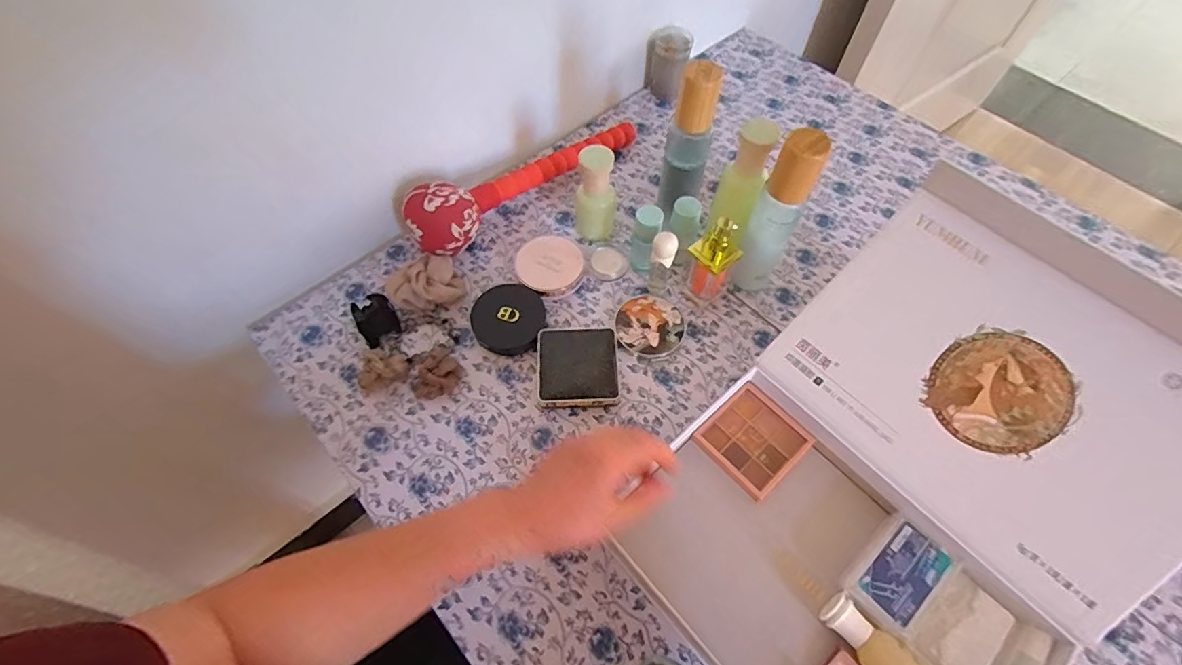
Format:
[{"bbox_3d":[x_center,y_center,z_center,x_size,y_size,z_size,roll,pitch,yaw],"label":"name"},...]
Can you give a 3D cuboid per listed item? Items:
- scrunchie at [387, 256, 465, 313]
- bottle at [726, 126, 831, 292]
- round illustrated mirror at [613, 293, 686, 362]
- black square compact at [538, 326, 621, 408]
[{"bbox_3d":[-0.164,-0.046,0.505,0.071,0.042,0.050,-28,65,-15],"label":"scrunchie"},{"bbox_3d":[0.162,-0.096,0.457,0.042,0.177,0.042,25,64,13],"label":"bottle"},{"bbox_3d":[0.058,-0.006,0.500,0.066,0.013,0.065,0,61,0],"label":"round illustrated mirror"},{"bbox_3d":[-0.011,0.031,0.472,0.072,0.025,0.072,-1,61,-1],"label":"black square compact"}]

